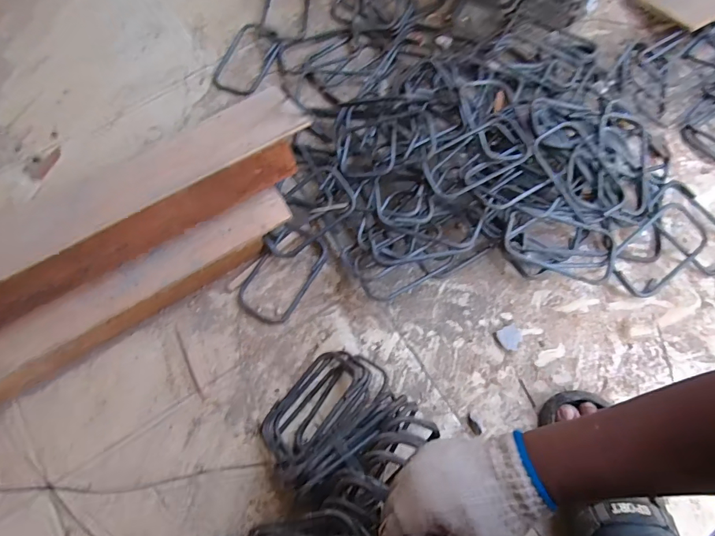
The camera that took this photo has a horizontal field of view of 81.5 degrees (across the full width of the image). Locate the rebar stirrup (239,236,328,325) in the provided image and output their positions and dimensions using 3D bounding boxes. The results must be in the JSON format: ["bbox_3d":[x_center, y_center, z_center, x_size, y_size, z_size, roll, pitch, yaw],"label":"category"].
[{"bbox_3d":[-0.112,0.009,0.618,0.089,0.015,0.150,32,76,11],"label":"rebar stirrup"}]

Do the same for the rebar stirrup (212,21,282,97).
[{"bbox_3d":[-0.201,-0.378,0.747,0.095,0.016,0.148,23,74,9],"label":"rebar stirrup"}]

